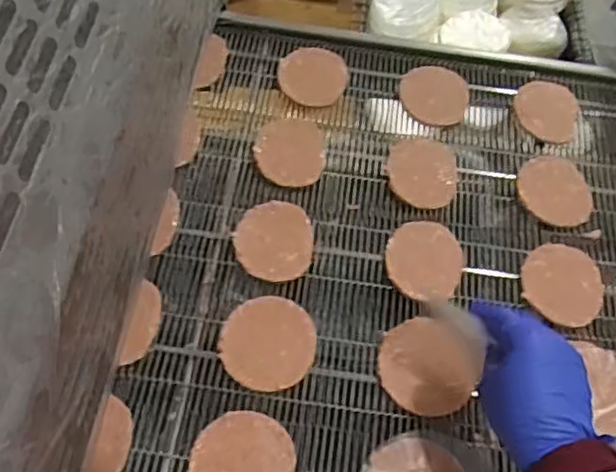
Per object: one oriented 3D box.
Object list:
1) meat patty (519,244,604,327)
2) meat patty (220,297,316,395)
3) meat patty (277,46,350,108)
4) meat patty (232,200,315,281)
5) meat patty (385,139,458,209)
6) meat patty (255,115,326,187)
[{"bbox_3d":[0.259,0.048,0.664,0.081,0.017,0.082,2,59,-2],"label":"meat patty"},{"bbox_3d":[-0.038,0.103,0.628,0.087,0.017,0.090,2,59,-2],"label":"meat patty"},{"bbox_3d":[0.007,-0.195,0.798,0.082,0.010,0.093,-3,59,-5],"label":"meat patty"},{"bbox_3d":[-0.035,0.004,0.679,0.079,0.016,0.085,-5,59,-6],"label":"meat patty"},{"bbox_3d":[0.128,-0.071,0.736,0.079,0.005,0.092,15,59,6],"label":"meat patty"},{"bbox_3d":[-0.019,-0.098,0.742,0.077,0.004,0.093,-3,59,-5],"label":"meat patty"}]

